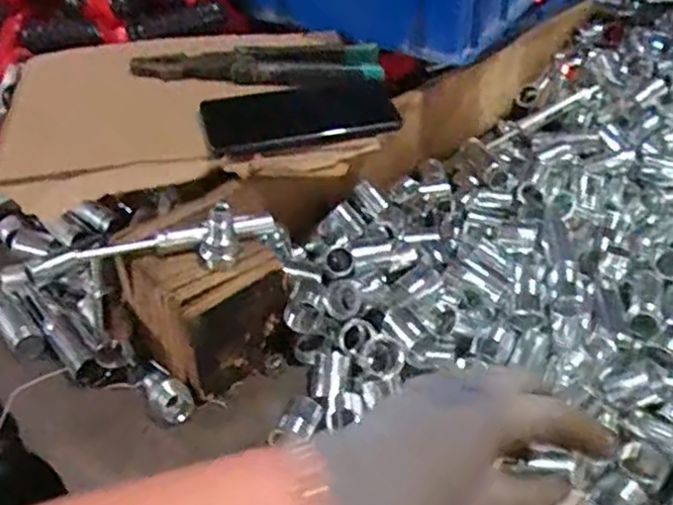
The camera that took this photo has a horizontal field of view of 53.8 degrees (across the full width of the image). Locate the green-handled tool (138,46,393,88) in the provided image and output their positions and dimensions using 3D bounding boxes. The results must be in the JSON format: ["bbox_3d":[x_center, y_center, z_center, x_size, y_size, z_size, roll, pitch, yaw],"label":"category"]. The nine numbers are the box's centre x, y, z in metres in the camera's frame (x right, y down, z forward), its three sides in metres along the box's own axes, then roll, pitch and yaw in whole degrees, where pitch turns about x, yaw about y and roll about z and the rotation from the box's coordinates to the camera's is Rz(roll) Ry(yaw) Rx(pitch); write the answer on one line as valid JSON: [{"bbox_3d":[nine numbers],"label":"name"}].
[{"bbox_3d":[-0.072,-0.174,0.622,0.227,0.017,0.053,-3,39,-2],"label":"green-handled tool"}]

